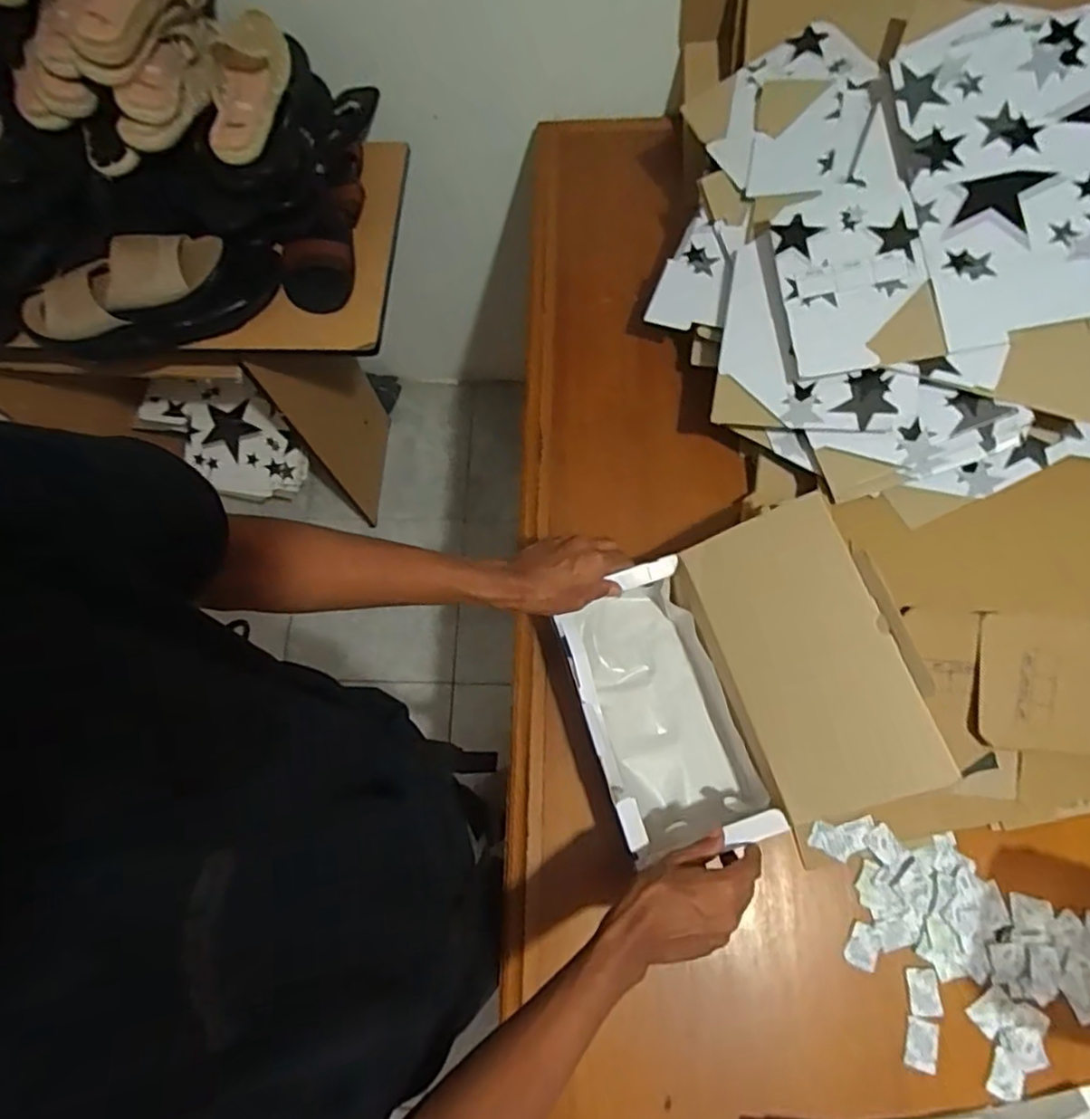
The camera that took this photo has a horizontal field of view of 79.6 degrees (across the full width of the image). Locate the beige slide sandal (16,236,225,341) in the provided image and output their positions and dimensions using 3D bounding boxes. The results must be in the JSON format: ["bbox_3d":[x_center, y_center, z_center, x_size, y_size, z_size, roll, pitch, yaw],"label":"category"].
[{"bbox_3d":[-0.572,-0.372,0.881,0.285,0.050,0.104,-21,73,-5],"label":"beige slide sandal"}]

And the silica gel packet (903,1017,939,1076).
[{"bbox_3d":[0.361,0.465,0.627,0.032,0.006,0.042,15,73,7],"label":"silica gel packet"}]

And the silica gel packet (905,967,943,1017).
[{"bbox_3d":[0.370,0.422,0.638,0.032,0.004,0.042,-3,72,1],"label":"silica gel packet"}]

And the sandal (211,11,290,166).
[{"bbox_3d":[-0.378,-0.601,0.825,0.081,0.057,0.212,8,73,5],"label":"sandal"}]

